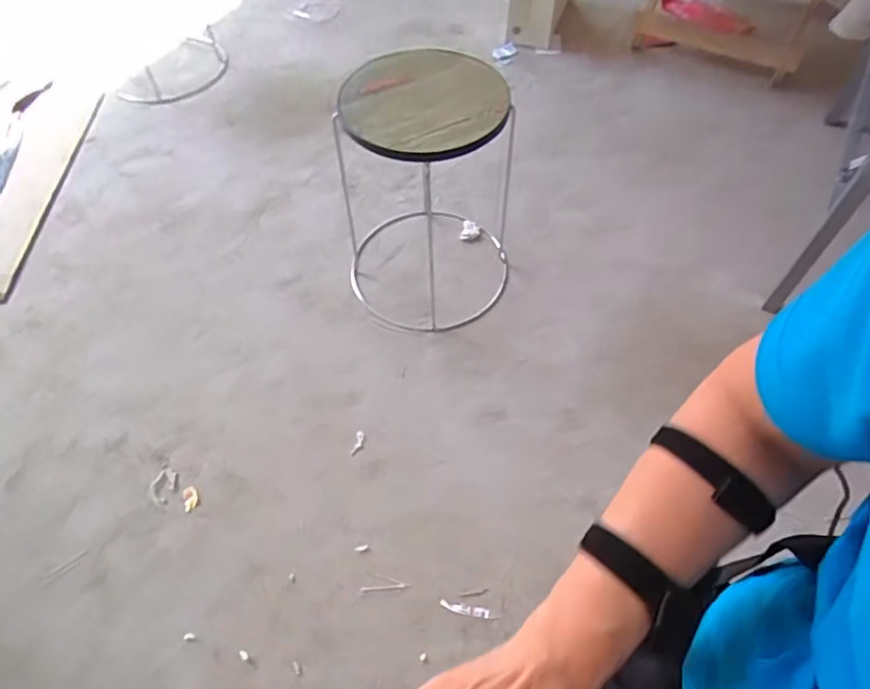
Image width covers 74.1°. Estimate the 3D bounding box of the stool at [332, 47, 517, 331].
[{"bbox_3d":[-0.015,-0.303,1.132,0.293,0.447,0.322,5,57,4],"label":"stool"}]

